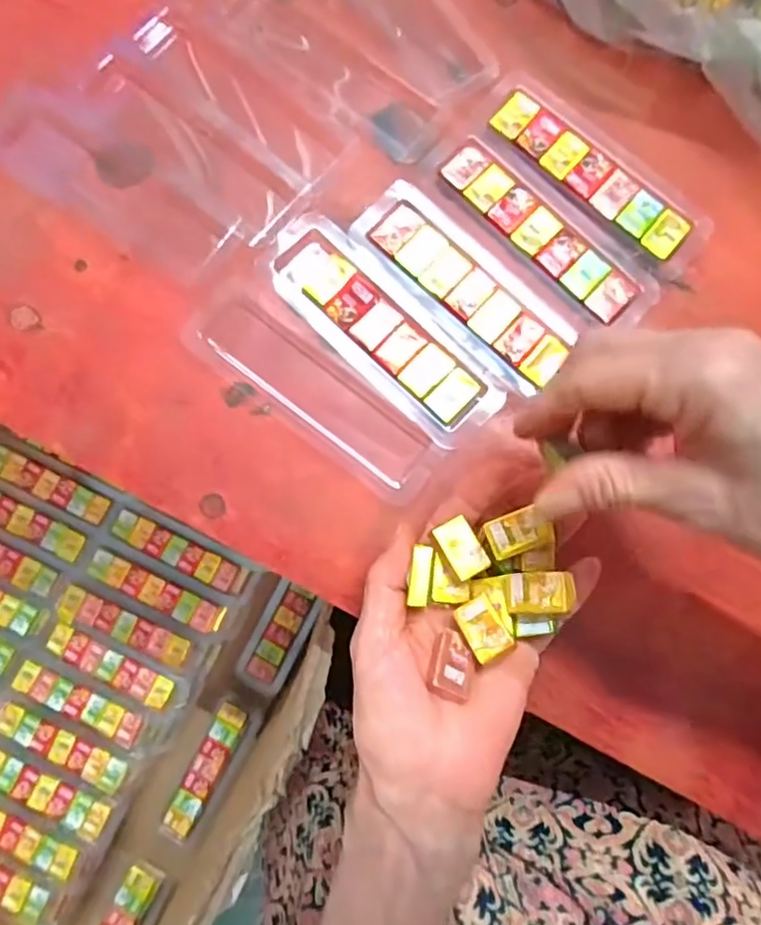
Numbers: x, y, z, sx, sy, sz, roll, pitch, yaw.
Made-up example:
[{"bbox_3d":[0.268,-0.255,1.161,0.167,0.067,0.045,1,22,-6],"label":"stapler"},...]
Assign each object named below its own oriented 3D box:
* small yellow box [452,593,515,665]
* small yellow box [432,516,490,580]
[{"bbox_3d":[0.042,0.068,0.255,0.017,0.004,0.027,-28,54,2],"label":"small yellow box"},{"bbox_3d":[0.035,0.036,0.262,0.016,0.004,0.025,-29,84,-6],"label":"small yellow box"}]

